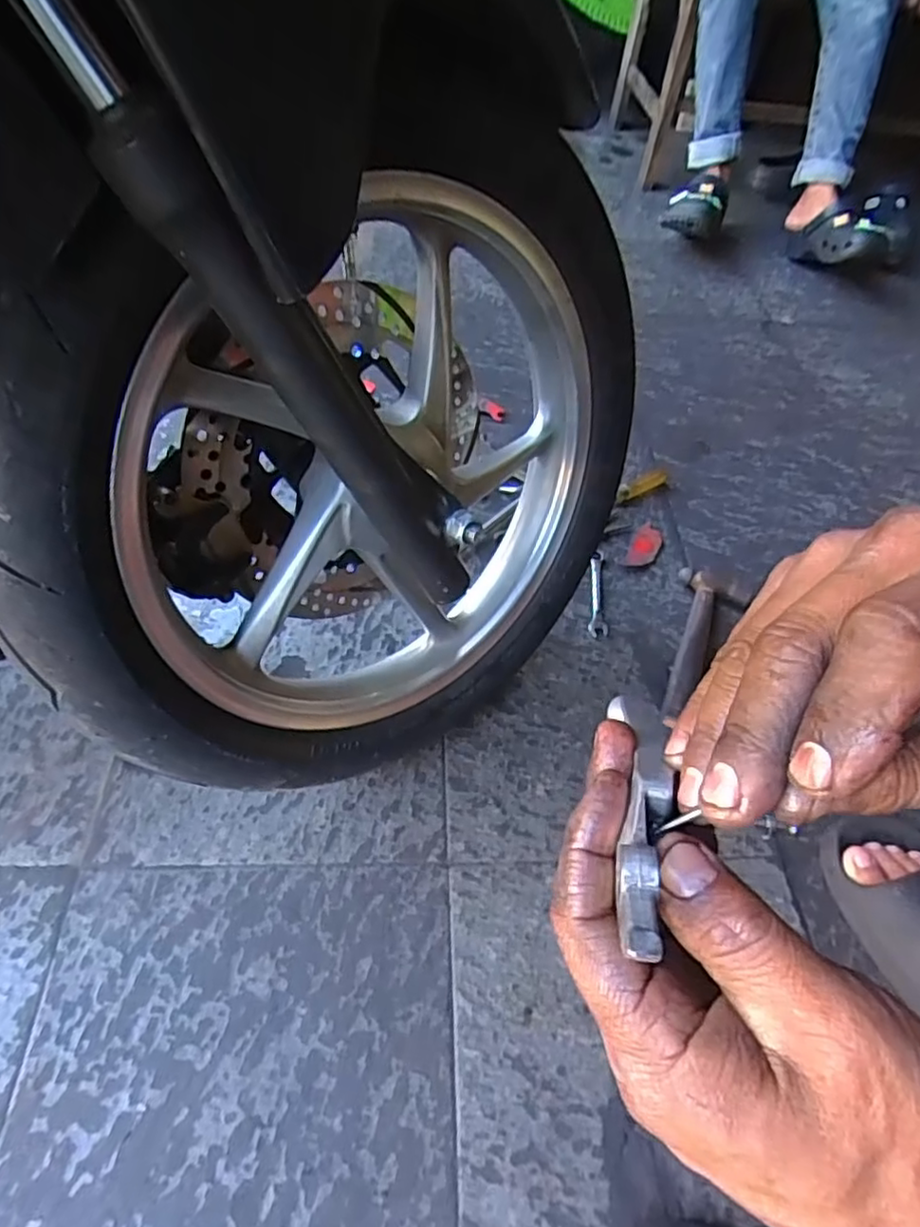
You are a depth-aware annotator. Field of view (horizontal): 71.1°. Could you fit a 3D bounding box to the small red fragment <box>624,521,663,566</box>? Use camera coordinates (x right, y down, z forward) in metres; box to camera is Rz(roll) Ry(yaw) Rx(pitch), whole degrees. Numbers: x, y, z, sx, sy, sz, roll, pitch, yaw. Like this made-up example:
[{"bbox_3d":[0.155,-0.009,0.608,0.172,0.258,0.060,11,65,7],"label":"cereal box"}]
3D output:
[{"bbox_3d":[0.225,-0.081,0.779,0.031,0.005,0.081,27,56,16],"label":"small red fragment"}]

